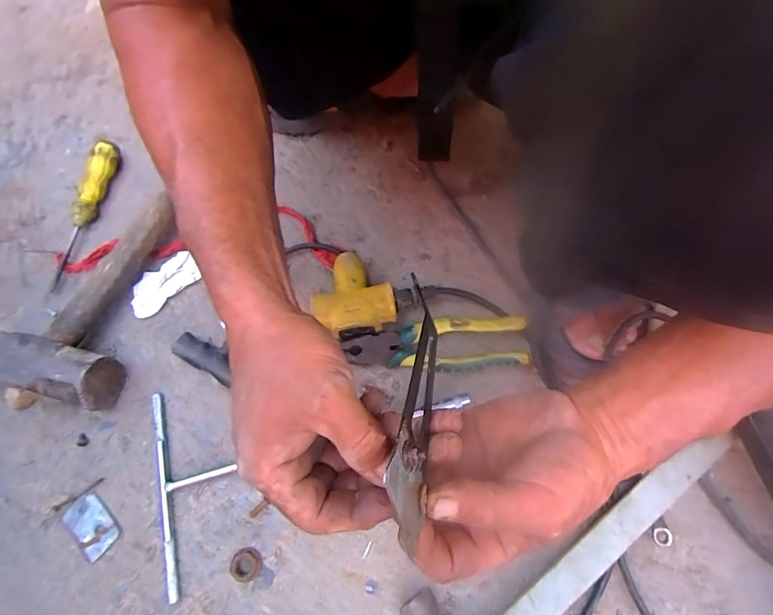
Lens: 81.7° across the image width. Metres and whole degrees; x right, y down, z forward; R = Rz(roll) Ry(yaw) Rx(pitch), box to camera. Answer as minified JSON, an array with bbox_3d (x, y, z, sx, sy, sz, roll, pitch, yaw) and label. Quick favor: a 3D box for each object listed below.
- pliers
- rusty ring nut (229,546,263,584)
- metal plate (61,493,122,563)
[{"bbox_3d":[0.047,0.040,0.439,0.176,0.025,0.046,-5,66,1],"label":"pliers"},{"bbox_3d":[-0.120,0.217,0.376,0.025,0.012,0.025,-1,66,2],"label":"rusty ring nut"},{"bbox_3d":[-0.262,0.193,0.396,0.054,0.004,0.034,39,76,20],"label":"metal plate"}]

